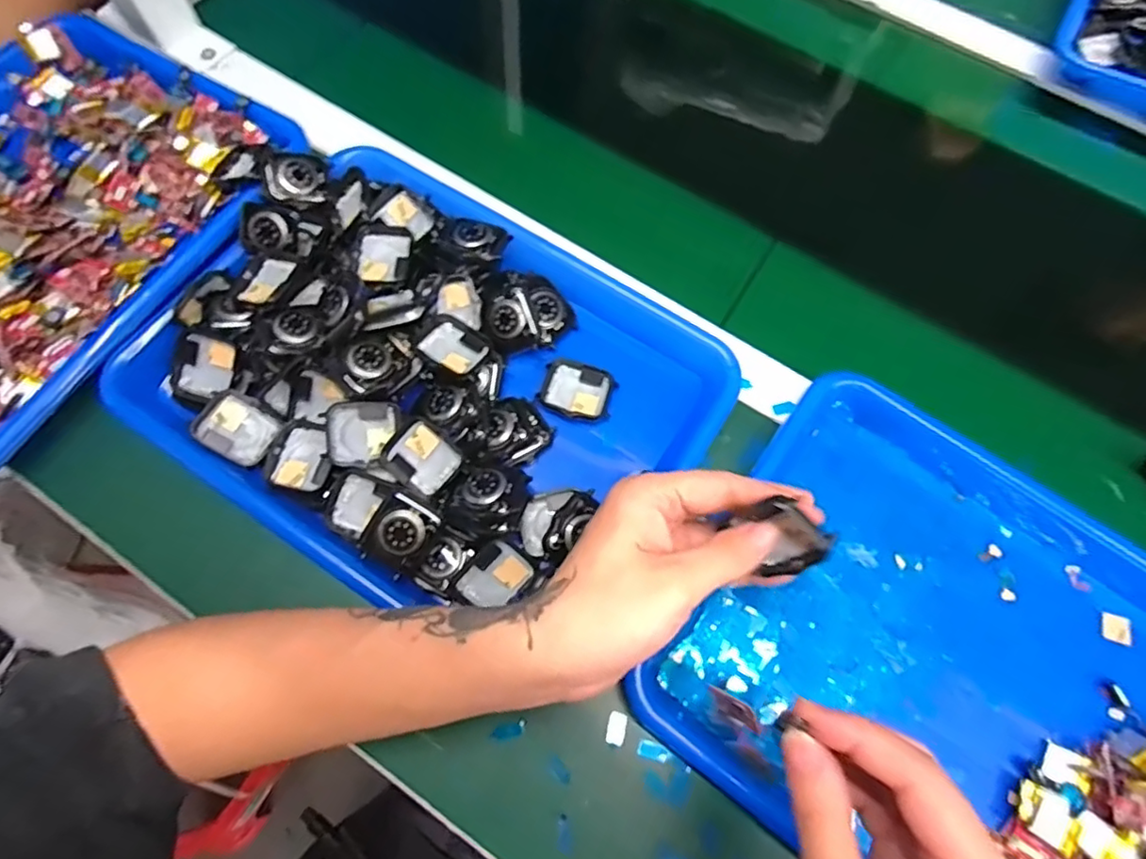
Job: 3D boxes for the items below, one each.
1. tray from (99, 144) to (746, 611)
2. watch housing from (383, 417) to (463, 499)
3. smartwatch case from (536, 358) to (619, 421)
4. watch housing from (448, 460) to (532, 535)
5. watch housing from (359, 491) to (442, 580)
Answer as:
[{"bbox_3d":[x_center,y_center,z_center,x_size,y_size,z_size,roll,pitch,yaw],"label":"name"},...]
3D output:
[{"bbox_3d":[-0.088,-0.035,0.373,0.333,0.047,0.251,30,72,8],"label":"tray"},{"bbox_3d":[-0.088,0.017,0.349,0.041,0.007,0.036,35,87,0],"label":"watch housing"},{"bbox_3d":[0.003,-0.024,0.387,0.045,0.009,0.037,17,70,4],"label":"smartwatch case"},{"bbox_3d":[-0.047,0.038,0.338,0.040,0.014,0.043,21,71,6],"label":"watch housing"},{"bbox_3d":[-0.096,0.059,0.331,0.033,0.015,0.040,30,72,9],"label":"watch housing"}]

